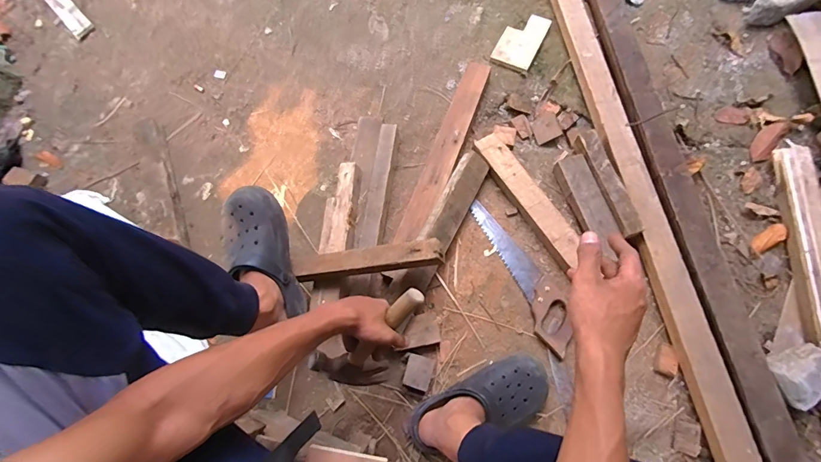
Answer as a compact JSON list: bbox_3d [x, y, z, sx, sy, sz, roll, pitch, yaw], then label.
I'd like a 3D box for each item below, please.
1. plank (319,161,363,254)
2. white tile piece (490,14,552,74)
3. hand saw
[{"bbox_3d":[-0.148,-0.050,0.878,0.062,0.034,0.203,4,74,5],"label":"plank"},{"bbox_3d":[0.293,-0.501,1.074,0.101,0.016,0.174,27,77,11],"label":"white tile piece"},{"bbox_3d":[0.246,0.085,0.877,0.081,0.018,0.359,-24,73,-4],"label":"hand saw"}]

